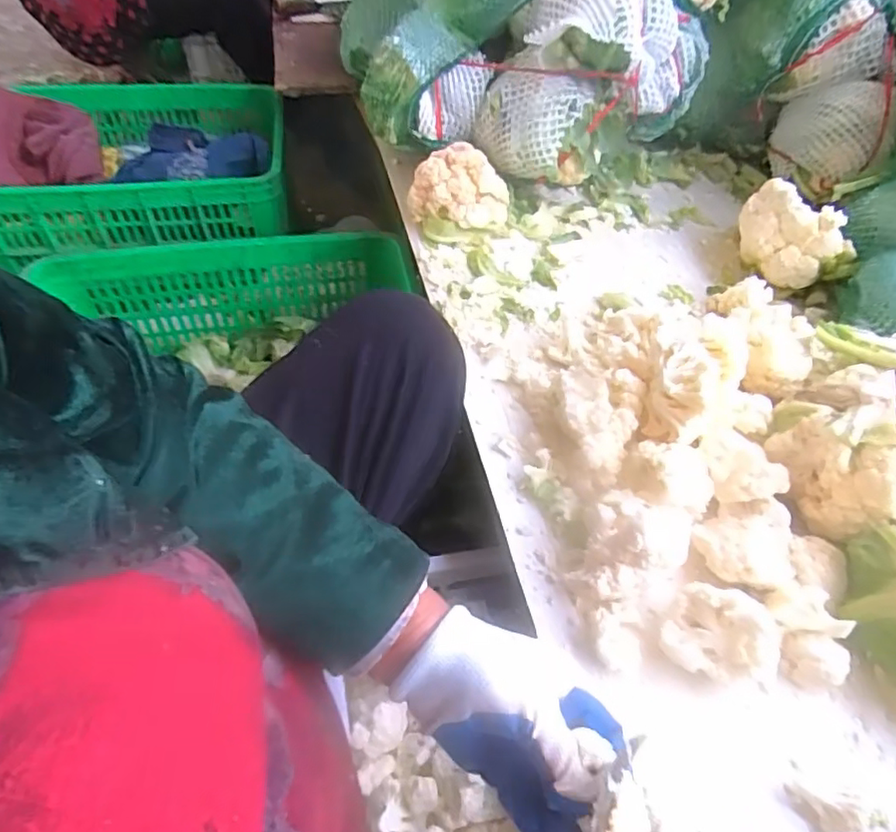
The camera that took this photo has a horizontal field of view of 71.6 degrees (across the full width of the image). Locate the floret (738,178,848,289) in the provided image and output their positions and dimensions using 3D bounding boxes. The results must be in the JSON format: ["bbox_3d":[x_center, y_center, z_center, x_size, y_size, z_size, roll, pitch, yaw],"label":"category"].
[{"bbox_3d":[0.420,-0.229,0.768,0.121,0.086,0.084,29,56,17],"label":"floret"}]

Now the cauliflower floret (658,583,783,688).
[{"bbox_3d":[0.211,0.173,0.490,0.083,0.069,0.065,12,52,5],"label":"cauliflower floret"}]

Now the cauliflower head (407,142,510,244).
[{"bbox_3d":[0.013,-0.284,0.799,0.102,0.075,0.111,2,52,-3],"label":"cauliflower head"}]

